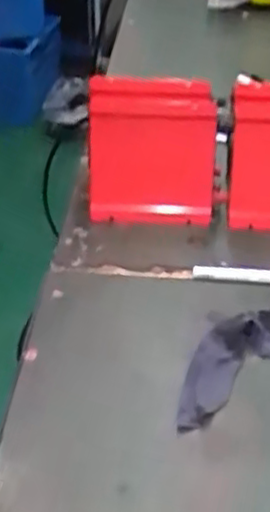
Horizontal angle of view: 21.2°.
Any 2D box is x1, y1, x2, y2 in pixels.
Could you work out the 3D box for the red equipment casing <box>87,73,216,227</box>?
[{"bbox_3d":[0.022,-0.141,0.988,0.173,0.173,0.089,3,38,4],"label":"red equipment casing"}]

